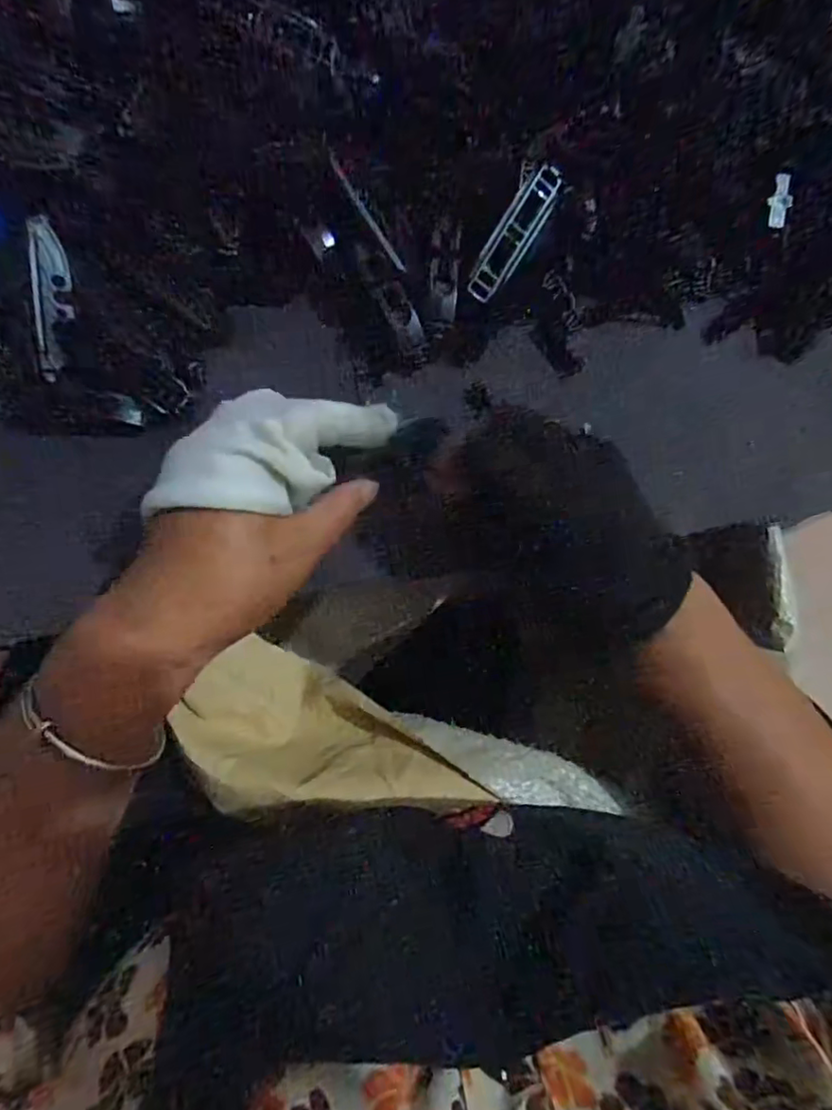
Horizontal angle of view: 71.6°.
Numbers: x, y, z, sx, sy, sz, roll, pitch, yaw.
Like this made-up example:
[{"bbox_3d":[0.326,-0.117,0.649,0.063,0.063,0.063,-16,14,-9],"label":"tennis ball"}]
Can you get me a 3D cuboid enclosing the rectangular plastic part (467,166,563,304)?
[{"bbox_3d":[0.051,-0.170,0.306,0.016,0.006,0.073,33,96,9],"label":"rectangular plastic part"}]

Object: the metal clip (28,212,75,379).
[{"bbox_3d":[-0.195,-0.136,0.309,0.017,0.009,0.079,6,102,2],"label":"metal clip"}]

